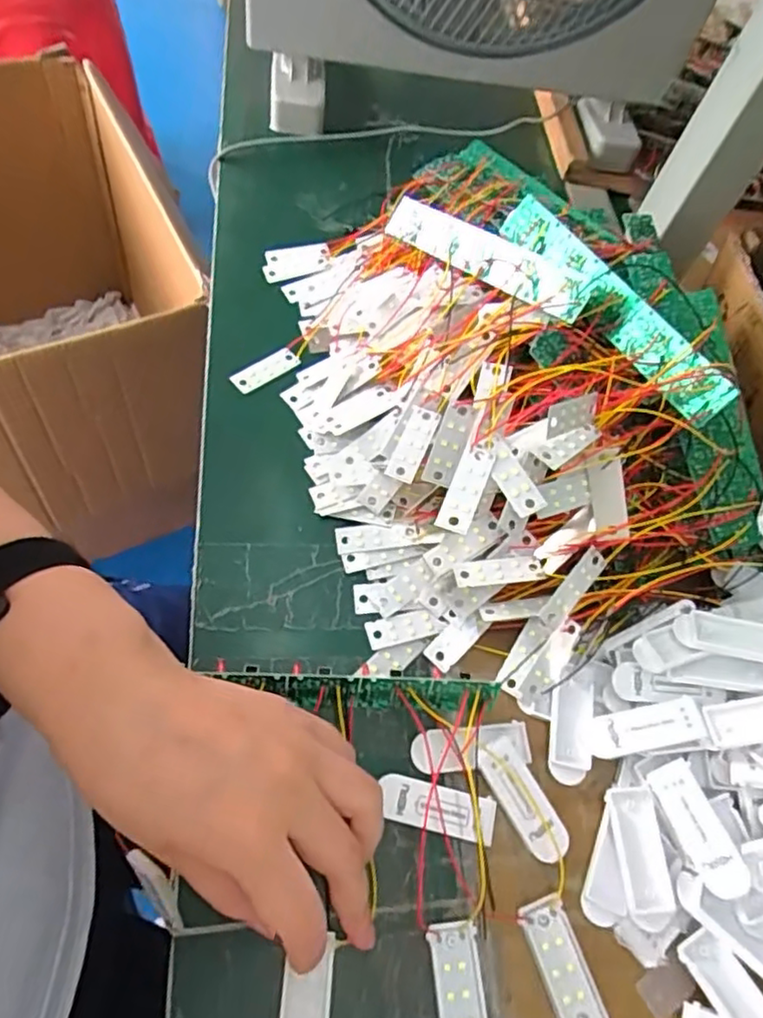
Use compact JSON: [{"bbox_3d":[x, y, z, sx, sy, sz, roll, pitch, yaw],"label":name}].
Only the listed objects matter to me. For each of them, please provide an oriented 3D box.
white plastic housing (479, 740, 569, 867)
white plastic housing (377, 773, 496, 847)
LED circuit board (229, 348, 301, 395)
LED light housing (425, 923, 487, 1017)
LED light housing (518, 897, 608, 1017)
[{"bbox_3d":[0.069,0.139,0.307,0.021,0.008,0.054,-27,69,-22],"label":"white plastic housing"},{"bbox_3d":[0.026,0.142,0.305,0.054,0.007,0.021,15,60,-2],"label":"white plastic housing"},{"bbox_3d":[-0.076,-0.091,0.424,0.045,0.006,0.016,-33,72,-24],"label":"LED circuit board"},{"bbox_3d":[0.033,0.209,0.272,0.021,0.004,0.057,0,61,-10],"label":"LED light housing"},{"bbox_3d":[0.079,0.201,0.278,0.020,0.006,0.056,-13,65,-17],"label":"LED light housing"}]

